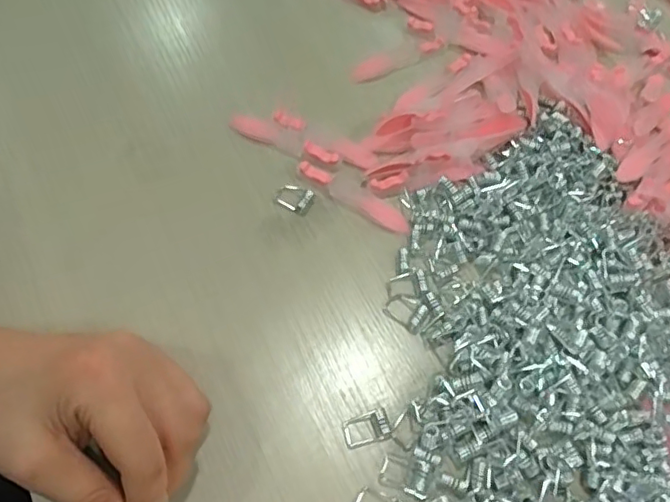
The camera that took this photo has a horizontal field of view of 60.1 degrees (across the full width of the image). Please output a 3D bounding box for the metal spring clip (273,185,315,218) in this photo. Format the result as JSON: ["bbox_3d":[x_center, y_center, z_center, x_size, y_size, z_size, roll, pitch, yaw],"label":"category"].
[{"bbox_3d":[-0.024,-0.033,0.351,0.023,0.007,0.017,24,62,10],"label":"metal spring clip"}]

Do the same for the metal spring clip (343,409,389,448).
[{"bbox_3d":[0.015,0.089,0.288,0.022,0.004,0.015,-15,63,-11],"label":"metal spring clip"}]

